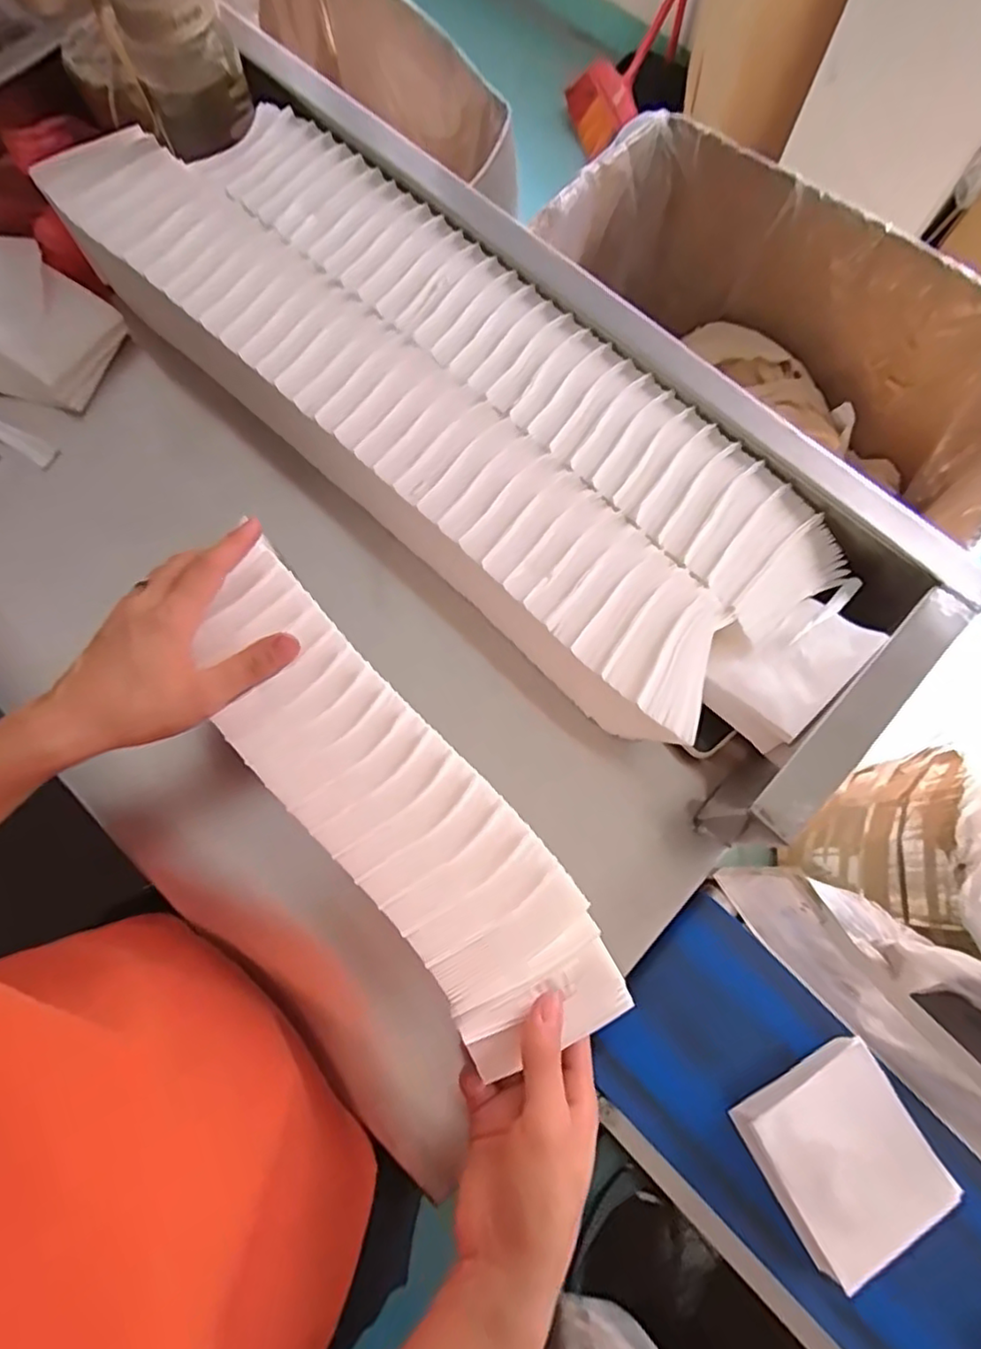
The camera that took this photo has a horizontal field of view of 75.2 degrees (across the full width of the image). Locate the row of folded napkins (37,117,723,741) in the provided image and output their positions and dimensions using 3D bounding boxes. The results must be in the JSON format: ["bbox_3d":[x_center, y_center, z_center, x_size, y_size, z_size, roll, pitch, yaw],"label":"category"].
[{"bbox_3d":[-0.076,-0.179,0.437,0.598,0.048,0.121,42,78,10],"label":"row of folded napkins"}]

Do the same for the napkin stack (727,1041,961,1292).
[{"bbox_3d":[0.215,0.291,0.386,0.094,0.030,0.096,-28,76,-8],"label":"napkin stack"}]

